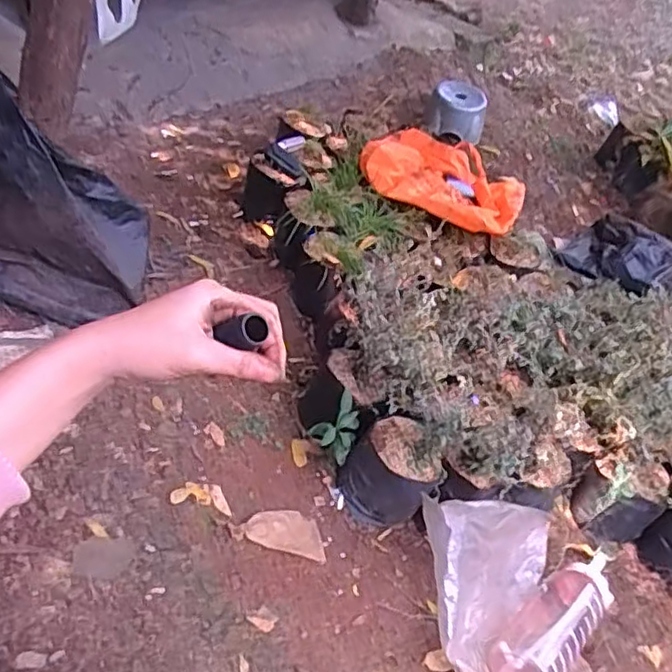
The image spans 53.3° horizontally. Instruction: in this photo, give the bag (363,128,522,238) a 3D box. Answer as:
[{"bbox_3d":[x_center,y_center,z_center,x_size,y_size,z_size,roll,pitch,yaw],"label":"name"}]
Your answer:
[{"bbox_3d":[0.295,-0.426,1.812,0.424,0.129,0.422,15,44,10],"label":"bag"}]

